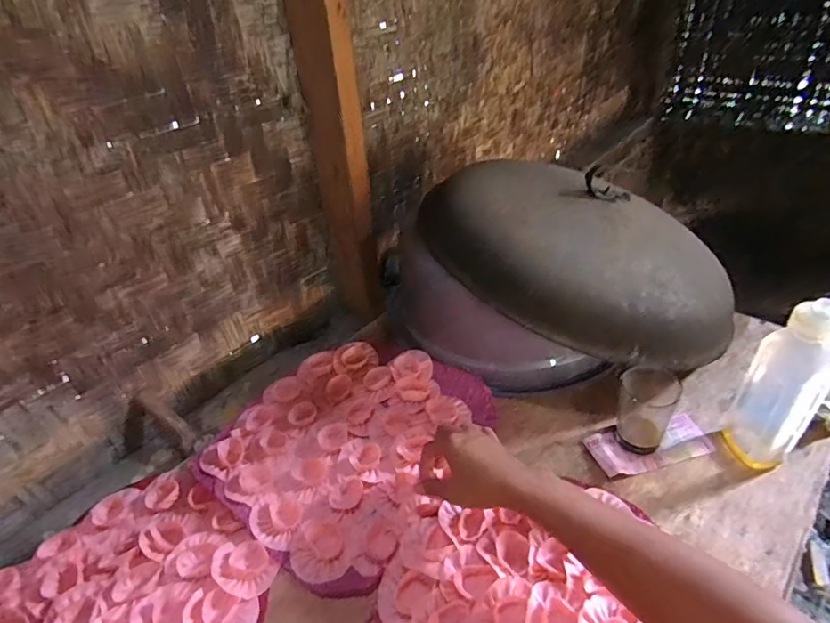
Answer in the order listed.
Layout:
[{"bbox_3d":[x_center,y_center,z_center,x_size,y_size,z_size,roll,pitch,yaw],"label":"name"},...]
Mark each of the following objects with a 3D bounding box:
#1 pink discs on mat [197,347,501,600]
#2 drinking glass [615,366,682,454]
[{"bbox_3d":[-0.086,0.172,0.682,0.330,0.039,0.326,20,44,33],"label":"pink discs on mat"},{"bbox_3d":[0.279,0.118,0.604,0.059,0.103,0.051,17,45,29],"label":"drinking glass"}]

